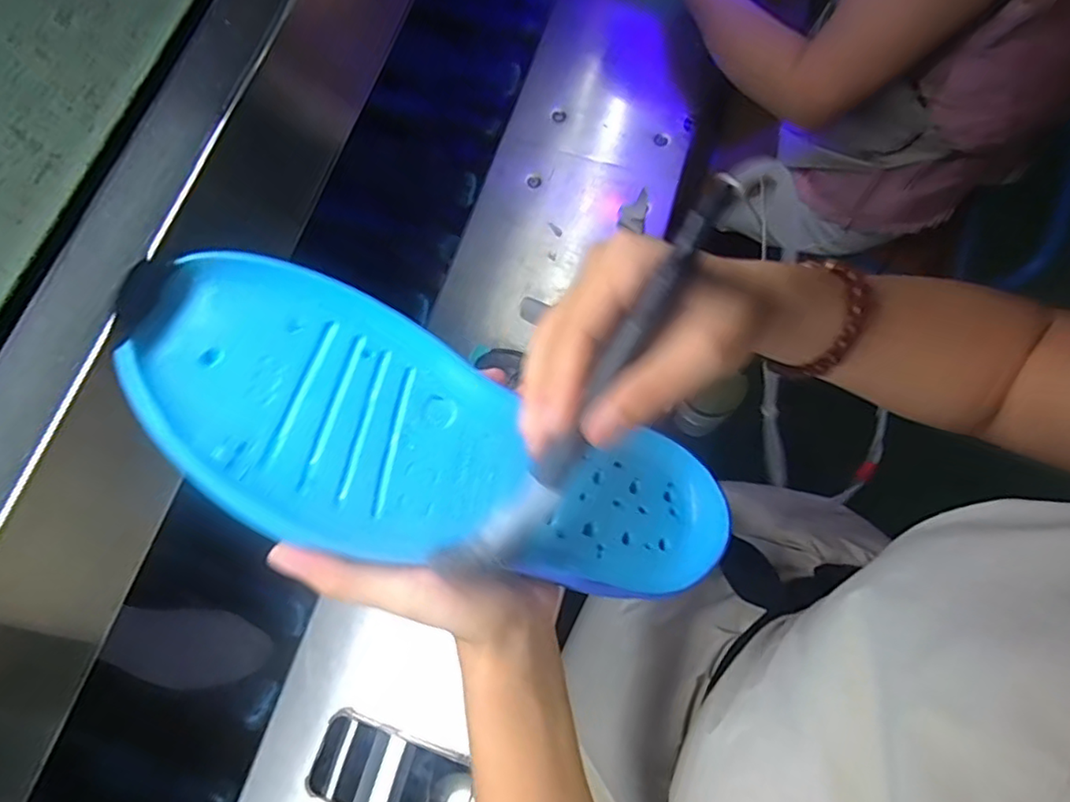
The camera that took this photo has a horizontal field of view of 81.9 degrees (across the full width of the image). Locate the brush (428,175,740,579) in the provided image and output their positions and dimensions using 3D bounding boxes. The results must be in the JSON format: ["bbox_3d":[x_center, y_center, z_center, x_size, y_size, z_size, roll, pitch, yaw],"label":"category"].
[{"bbox_3d":[0.023,-0.007,0.228,0.020,0.023,0.165,33,100,12],"label":"brush"}]

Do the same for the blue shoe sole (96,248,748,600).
[{"bbox_3d":[-0.028,0.025,0.257,0.255,0.027,0.093,24,72,-23],"label":"blue shoe sole"}]

